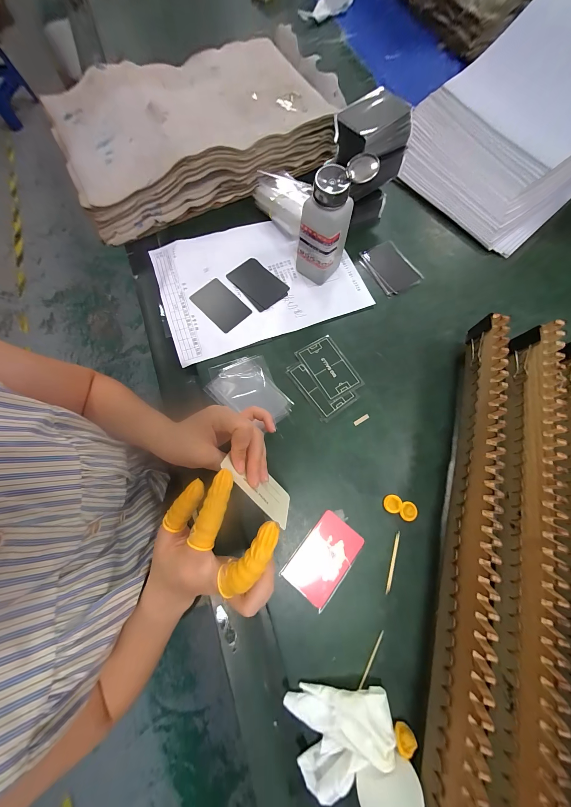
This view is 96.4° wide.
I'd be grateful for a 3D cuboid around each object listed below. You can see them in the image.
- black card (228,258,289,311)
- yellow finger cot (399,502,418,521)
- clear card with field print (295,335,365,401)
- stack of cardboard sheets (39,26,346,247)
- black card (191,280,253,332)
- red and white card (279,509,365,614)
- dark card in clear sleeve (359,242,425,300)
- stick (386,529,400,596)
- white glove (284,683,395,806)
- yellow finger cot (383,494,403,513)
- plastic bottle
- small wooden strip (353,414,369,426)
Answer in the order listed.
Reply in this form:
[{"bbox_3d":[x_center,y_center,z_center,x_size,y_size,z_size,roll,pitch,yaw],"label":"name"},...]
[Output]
[{"bbox_3d":[-0.042,-0.186,0.394,0.060,0.004,0.089,-39,78,-11],"label":"black card"},{"bbox_3d":[0.145,0.127,0.298,0.019,0.004,0.021,26,75,6],"label":"yellow finger cot"},{"bbox_3d":[0.061,-0.049,0.352,0.054,0.004,0.087,-31,77,-9],"label":"clear card with field print"},{"bbox_3d":[-0.138,-0.473,0.440,0.452,0.092,0.292,-23,76,-7],"label":"stack of cardboard sheets"},{"bbox_3d":[-0.098,-0.149,0.385,0.053,0.004,0.085,-44,80,-9],"label":"black card"},{"bbox_3d":[0.043,0.172,0.287,0.057,0.004,0.086,38,74,12],"label":"red and white card"},{"bbox_3d":[0.164,-0.216,0.401,0.063,0.012,0.093,-32,77,-9],"label":"dark card in clear sleeve"},{"bbox_3d":[0.120,0.177,0.284,0.005,0.004,0.064,17,75,4],"label":"stick"},{"bbox_3d":[0.051,0.310,0.233,0.093,0.035,0.074,-2,74,-2],"label":"white glove"},{"bbox_3d":[0.127,0.119,0.302,0.020,0.004,0.020,0,74,-1],"label":"yellow finger cot"},{"bbox_3d":[0.056,-0.233,0.338,0.070,0.137,0.057,-37,78,-11],"label":"plastic bottle"},{"bbox_3d":[0.100,0.021,0.333,0.022,0.004,0.006,-30,77,-9],"label":"small wooden strip"}]

